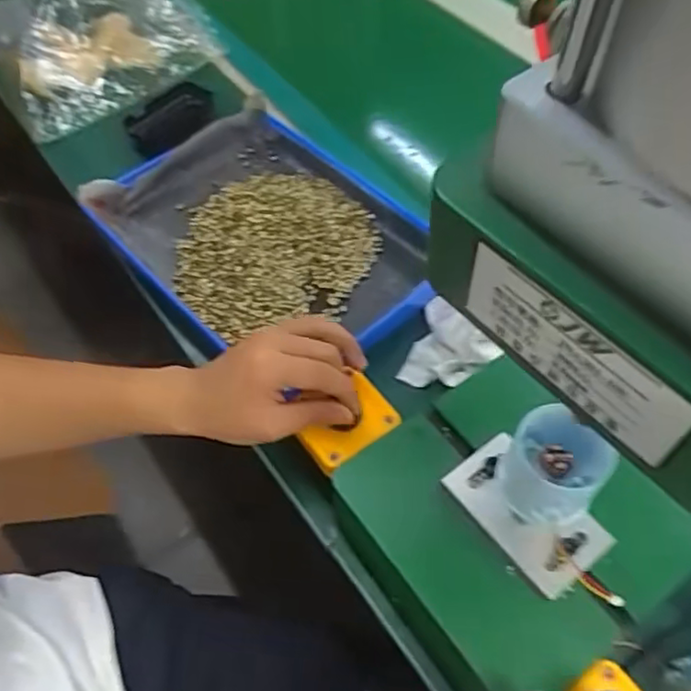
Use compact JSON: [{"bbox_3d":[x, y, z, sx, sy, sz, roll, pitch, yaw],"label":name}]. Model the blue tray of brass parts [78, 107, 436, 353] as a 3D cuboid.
[{"bbox_3d":[-0.071,-0.106,0.636,0.309,0.043,0.233,39,64,24],"label":"blue tray of brass parts"}]

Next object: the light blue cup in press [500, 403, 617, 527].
[{"bbox_3d":[0.117,0.069,0.361,0.050,0.047,0.048,21,58,14],"label":"light blue cup in press"}]

